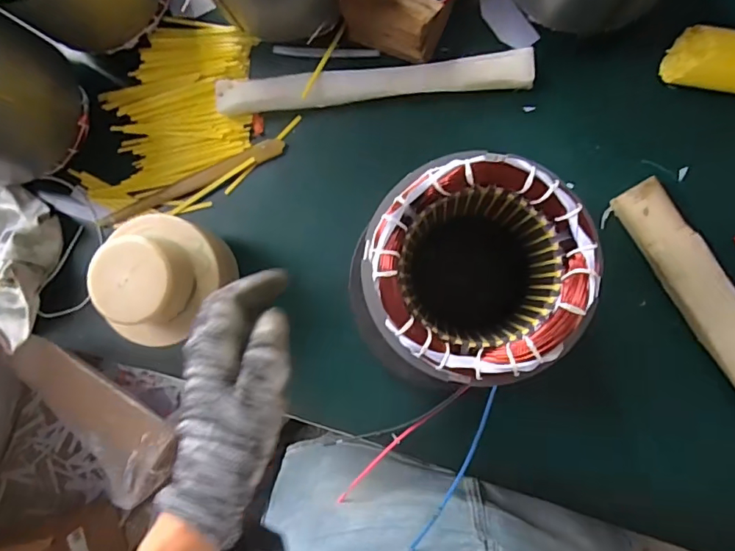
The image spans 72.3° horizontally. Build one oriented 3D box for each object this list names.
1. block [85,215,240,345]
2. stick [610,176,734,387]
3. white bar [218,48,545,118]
[{"bbox_3d":[-0.178,0.000,0.417,0.099,0.052,0.100,0,89,8],"label":"block"},{"bbox_3d":[0.318,0.067,0.427,0.042,0.026,0.330,-31,85,7],"label":"stick"},{"bbox_3d":[0.004,-0.181,0.480,0.296,0.025,0.029,-3,88,8],"label":"white bar"}]

